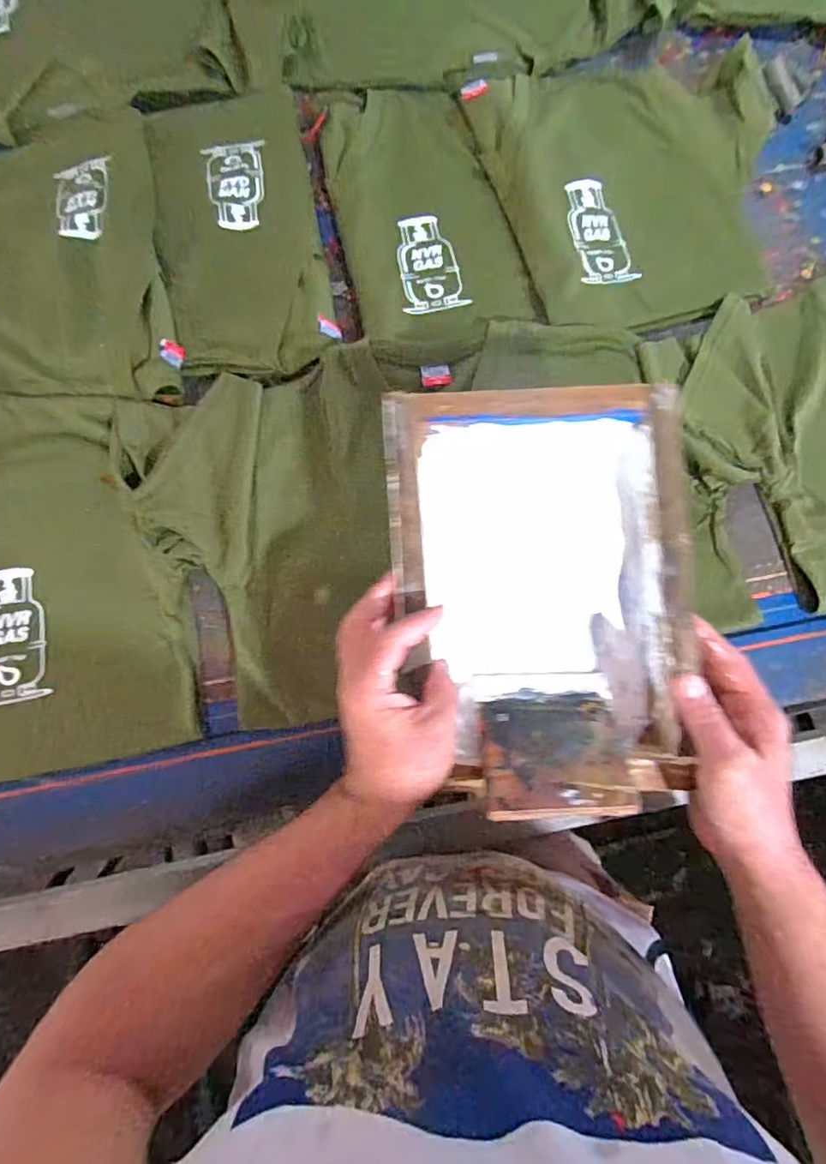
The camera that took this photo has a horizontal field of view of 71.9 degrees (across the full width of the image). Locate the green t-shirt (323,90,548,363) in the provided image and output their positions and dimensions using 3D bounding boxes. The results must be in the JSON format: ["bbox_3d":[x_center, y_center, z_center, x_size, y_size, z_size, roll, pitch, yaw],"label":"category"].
[{"bbox_3d":[0.012,-0.415,0.645,0.188,0.018,0.359,-12,75,-4],"label":"green t-shirt"}]

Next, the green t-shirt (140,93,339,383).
[{"bbox_3d":[-0.196,-0.400,0.642,0.178,0.013,0.387,-10,75,-4],"label":"green t-shirt"}]

